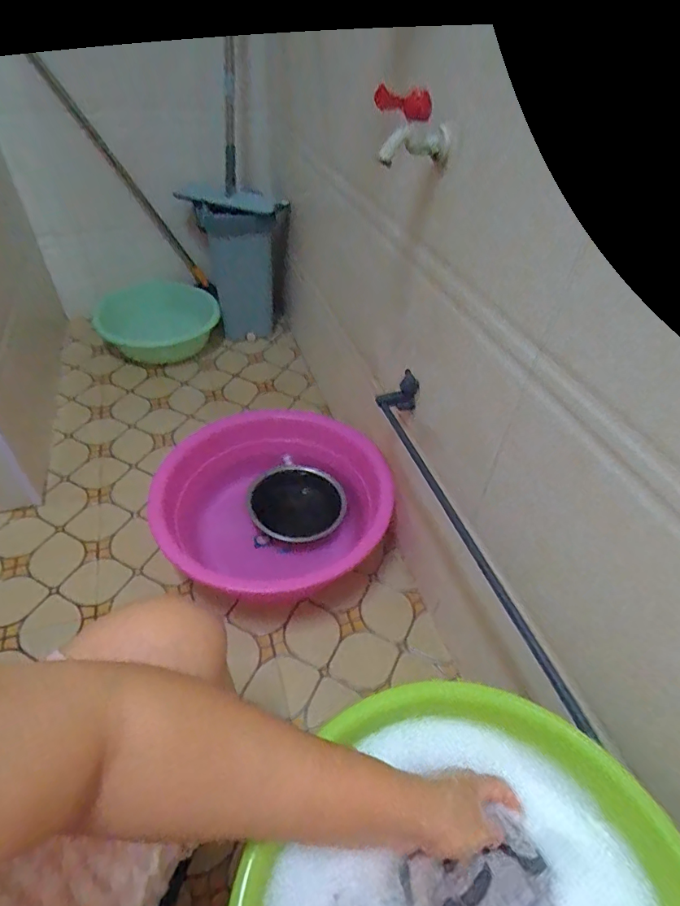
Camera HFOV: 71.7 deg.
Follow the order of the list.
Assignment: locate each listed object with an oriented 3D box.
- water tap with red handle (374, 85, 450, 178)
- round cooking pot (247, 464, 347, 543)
[{"bbox_3d":[0.085,-0.377,0.552,0.085,0.077,0.046,-13,47,-17],"label":"water tap with red handle"},{"bbox_3d":[-0.094,0.113,1.012,0.181,0.078,0.179,2,44,-2],"label":"round cooking pot"}]

